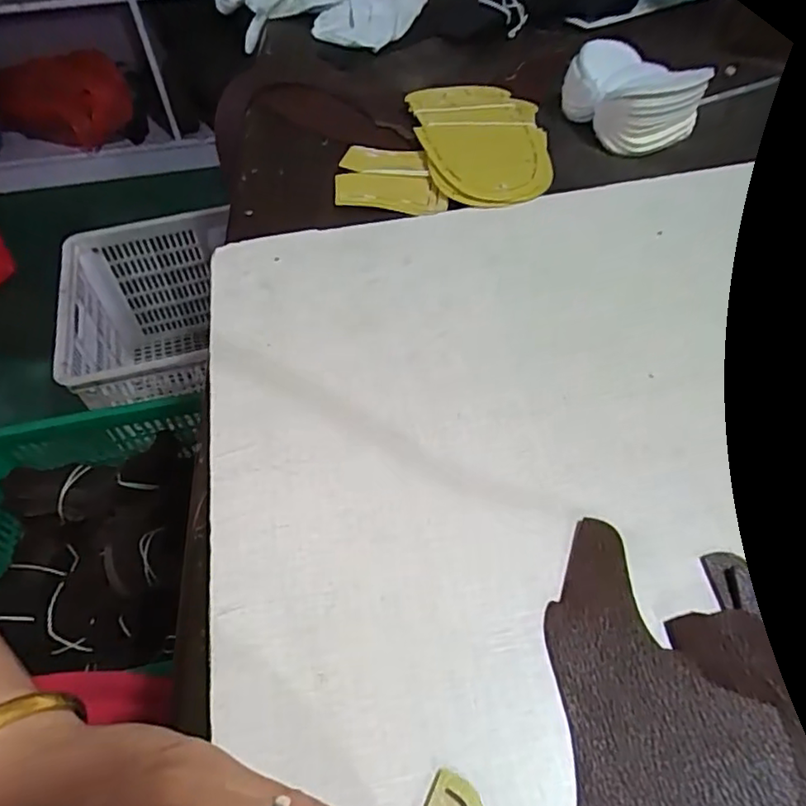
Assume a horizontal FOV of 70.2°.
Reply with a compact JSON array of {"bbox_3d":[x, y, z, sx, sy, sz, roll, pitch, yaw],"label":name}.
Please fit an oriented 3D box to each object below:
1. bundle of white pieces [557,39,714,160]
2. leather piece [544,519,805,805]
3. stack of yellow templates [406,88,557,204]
[{"bbox_3d":[0.191,-0.260,0.480,0.089,0.043,0.104,-18,53,-13],"label":"bundle of white pieces"},{"bbox_3d":[0.094,0.113,0.206,0.071,0.006,0.144,-5,54,9],"label":"leather piece"},{"bbox_3d":[0.067,-0.216,0.466,0.106,0.012,0.176,-6,51,-4],"label":"stack of yellow templates"}]

